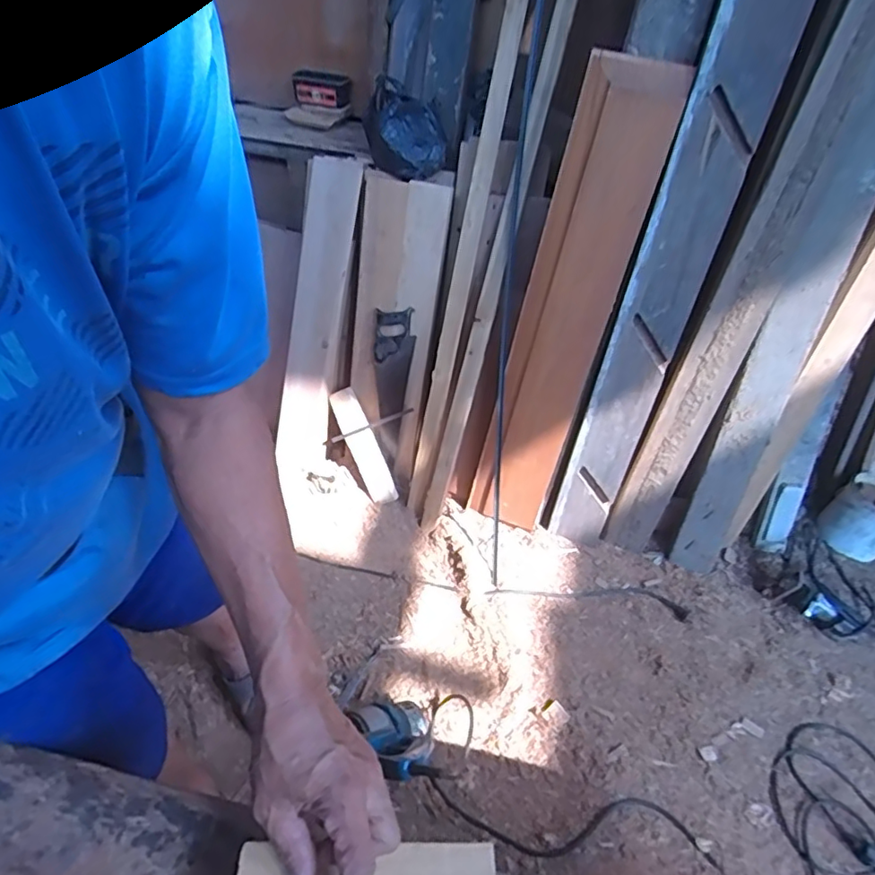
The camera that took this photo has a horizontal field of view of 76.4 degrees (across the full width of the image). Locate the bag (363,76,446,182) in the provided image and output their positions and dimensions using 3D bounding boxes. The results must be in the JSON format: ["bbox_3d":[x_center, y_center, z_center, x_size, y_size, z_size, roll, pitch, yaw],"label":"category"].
[{"bbox_3d":[-0.071,-0.678,1.242,0.176,0.155,0.157,0,43,-7],"label":"bag"}]

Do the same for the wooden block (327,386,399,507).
[{"bbox_3d":[-0.203,0.025,1.528,0.074,0.046,0.328,-26,95,-30],"label":"wooden block"}]

